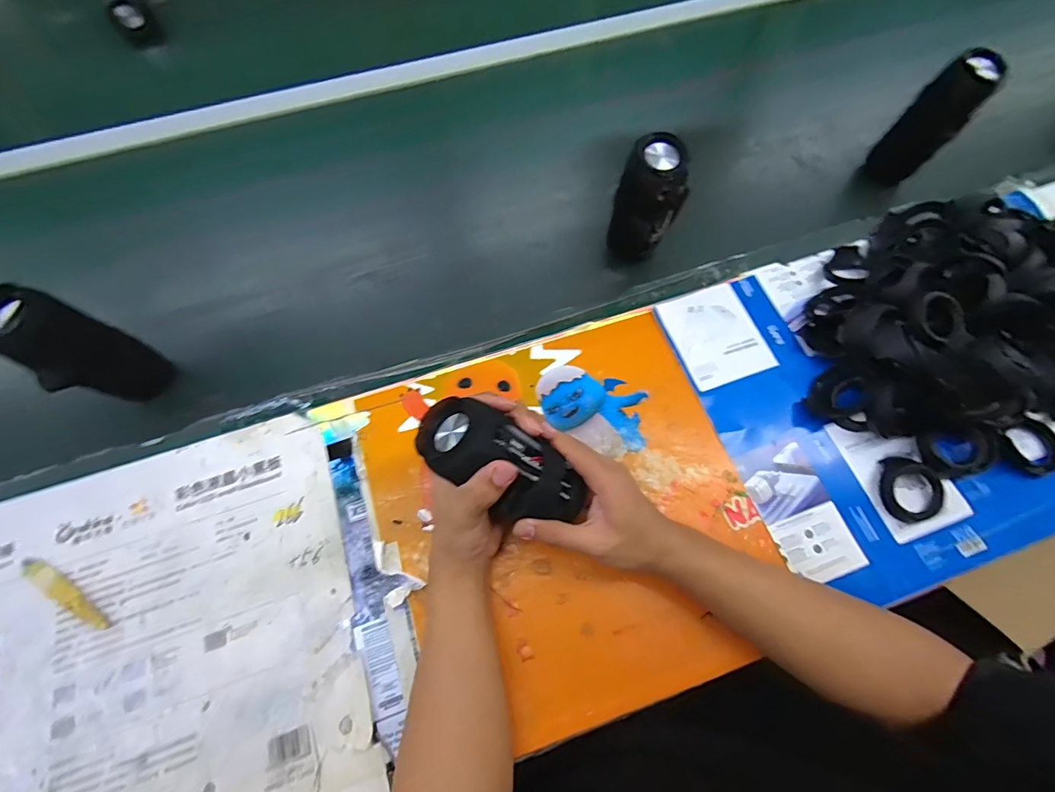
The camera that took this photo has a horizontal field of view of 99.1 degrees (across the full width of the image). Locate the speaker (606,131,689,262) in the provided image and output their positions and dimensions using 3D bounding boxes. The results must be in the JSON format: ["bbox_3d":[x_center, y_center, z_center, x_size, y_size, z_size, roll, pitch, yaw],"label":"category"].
[{"bbox_3d":[0.138,-0.218,0.524,0.072,0.142,0.058,21,69,8],"label":"speaker"}]

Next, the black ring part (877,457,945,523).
[{"bbox_3d":[0.382,0.091,0.451,0.057,0.021,0.063,-16,69,-7],"label":"black ring part"}]

